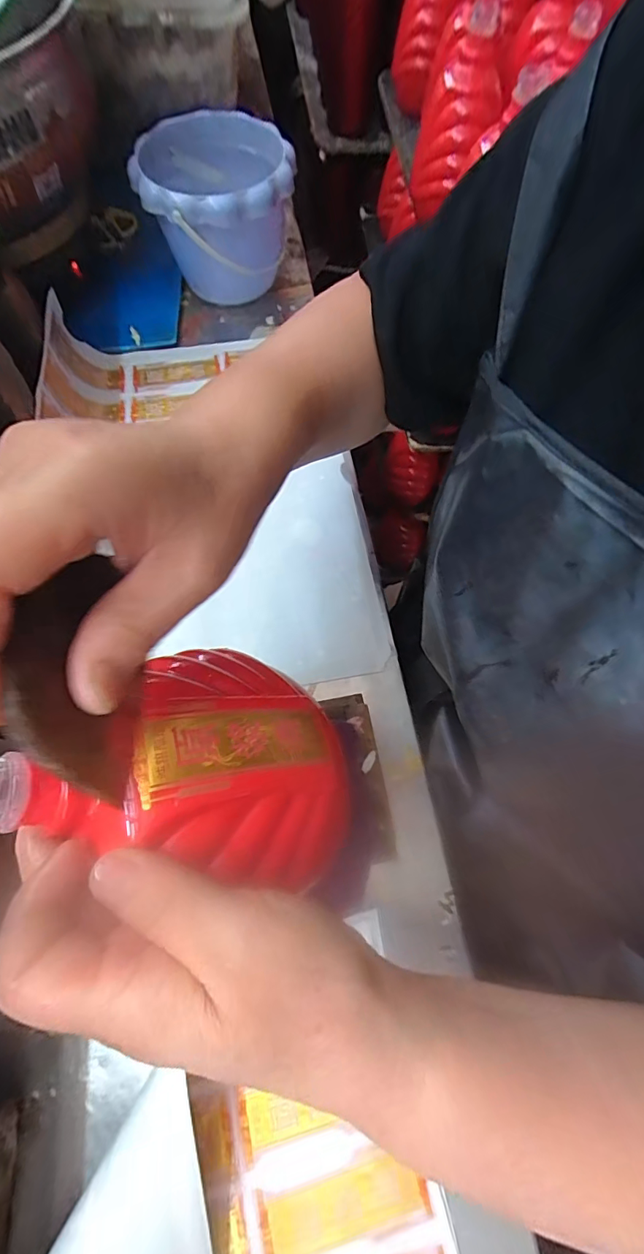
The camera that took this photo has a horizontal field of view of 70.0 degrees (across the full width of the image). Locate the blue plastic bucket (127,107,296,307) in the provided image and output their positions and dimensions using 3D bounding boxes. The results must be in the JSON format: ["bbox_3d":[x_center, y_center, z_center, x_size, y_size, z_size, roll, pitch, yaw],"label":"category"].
[{"bbox_3d":[-0.112,-0.457,0.513,0.159,0.116,0.176,-12,70,-7],"label":"blue plastic bucket"}]

